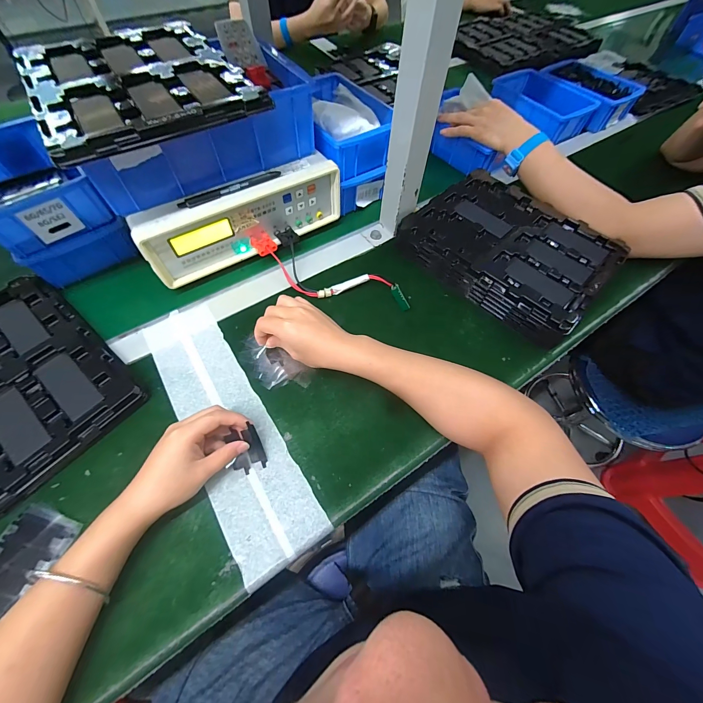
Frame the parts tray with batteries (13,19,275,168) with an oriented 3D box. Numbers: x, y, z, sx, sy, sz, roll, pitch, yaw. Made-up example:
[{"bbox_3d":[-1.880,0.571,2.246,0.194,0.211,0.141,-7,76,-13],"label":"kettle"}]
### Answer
[{"bbox_3d":[-0.249,-0.316,0.362,0.213,0.014,0.262,-29,66,-16],"label":"parts tray with batteries"}]

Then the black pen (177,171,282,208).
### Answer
[{"bbox_3d":[-0.156,-0.212,0.410,0.136,0.006,0.011,-30,66,-17],"label":"black pen"}]

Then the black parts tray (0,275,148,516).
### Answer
[{"bbox_3d":[-0.413,0.044,0.367,0.272,0.026,0.221,38,67,18],"label":"black parts tray"}]

